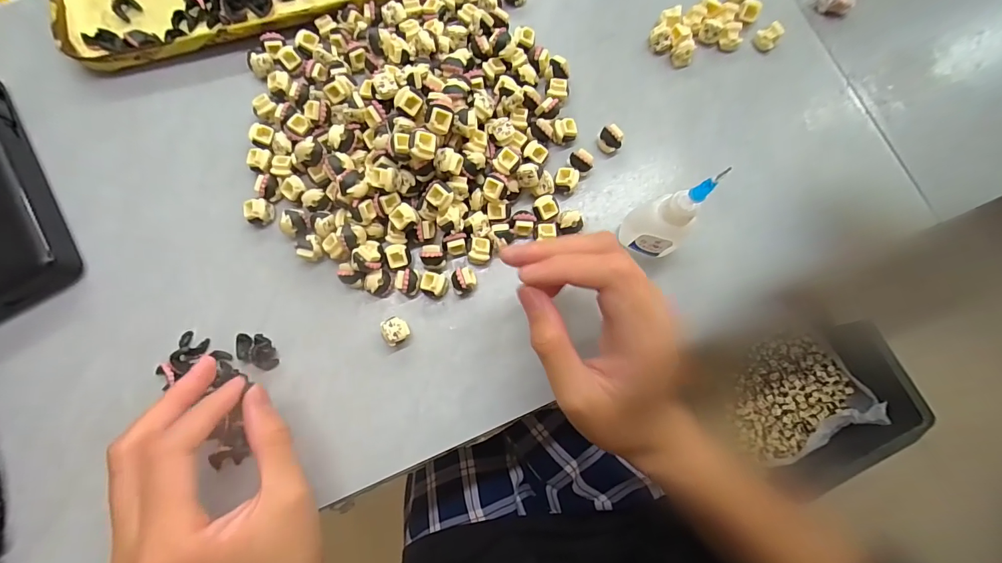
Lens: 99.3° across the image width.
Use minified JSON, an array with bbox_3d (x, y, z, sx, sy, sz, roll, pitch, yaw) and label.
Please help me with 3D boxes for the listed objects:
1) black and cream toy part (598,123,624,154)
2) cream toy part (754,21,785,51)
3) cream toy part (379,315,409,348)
[{"bbox_3d":[0.073,-0.095,0.283,0.016,0.014,0.013,27,81,4],"label":"black and cream toy part"},{"bbox_3d":[0.190,-0.174,0.302,0.015,0.014,0.014,0,80,-1],"label":"cream toy part"},{"bbox_3d":[-0.063,0.029,0.257,0.015,0.015,0.016,0,80,-1],"label":"cream toy part"}]

